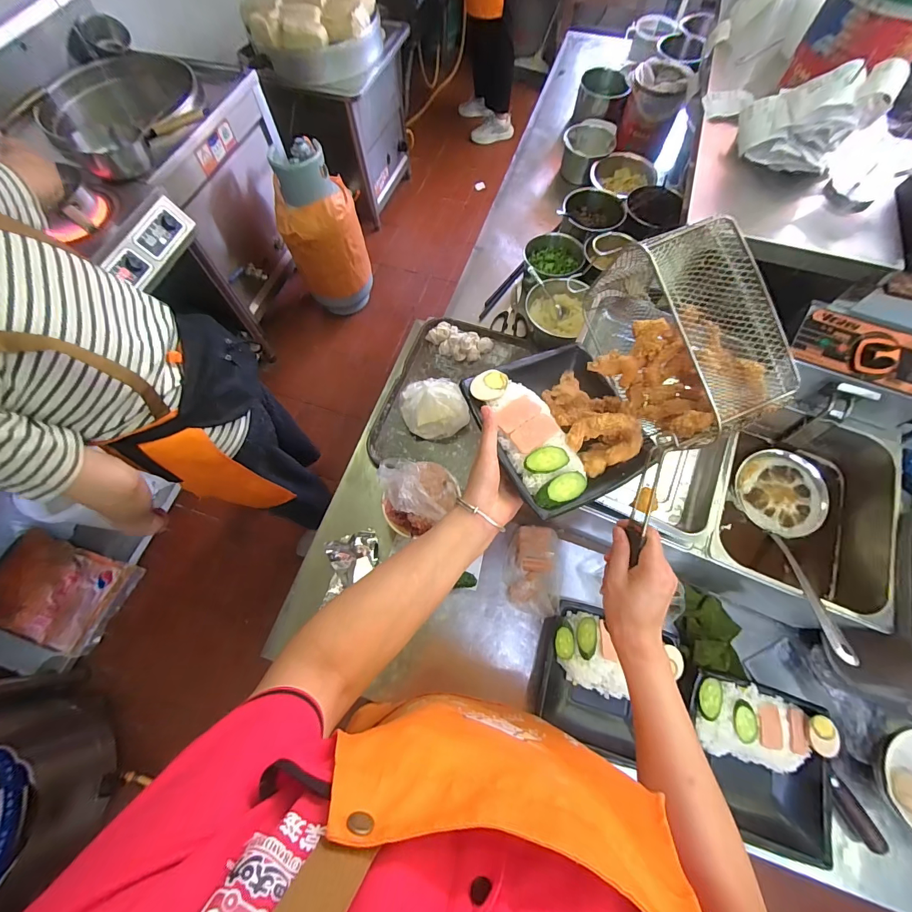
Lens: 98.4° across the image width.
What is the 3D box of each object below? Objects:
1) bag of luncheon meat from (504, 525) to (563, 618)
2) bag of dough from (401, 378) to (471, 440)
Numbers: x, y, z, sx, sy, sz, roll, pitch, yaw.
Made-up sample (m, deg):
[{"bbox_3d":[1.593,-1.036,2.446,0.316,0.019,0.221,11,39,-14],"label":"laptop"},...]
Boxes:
[{"bbox_3d":[0.143,0.210,0.733,0.099,0.055,0.153,7,69,4],"label":"bag of luncheon meat"},{"bbox_3d":[-0.044,-0.102,0.839,0.133,0.081,0.122,-28,71,-9],"label":"bag of dough"}]

